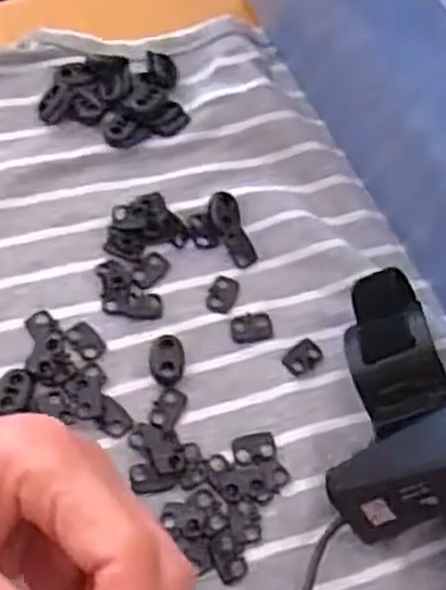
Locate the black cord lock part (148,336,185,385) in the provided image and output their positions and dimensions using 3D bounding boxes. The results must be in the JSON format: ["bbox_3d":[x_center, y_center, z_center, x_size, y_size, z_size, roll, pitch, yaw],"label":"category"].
[{"bbox_3d":[-0.024,0.028,0.326,0.015,0.005,0.022,-4,65,-6],"label":"black cord lock part"}]

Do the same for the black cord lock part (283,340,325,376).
[{"bbox_3d":[0.035,0.028,0.332,0.012,0.004,0.017,43,69,15],"label":"black cord lock part"}]

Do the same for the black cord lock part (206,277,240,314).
[{"bbox_3d":[0.000,-0.001,0.341,0.013,0.004,0.018,19,65,5],"label":"black cord lock part"}]

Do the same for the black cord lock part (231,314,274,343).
[{"bbox_3d":[0.013,0.015,0.336,0.018,0.004,0.013,-6,65,-7],"label":"black cord lock part"}]

